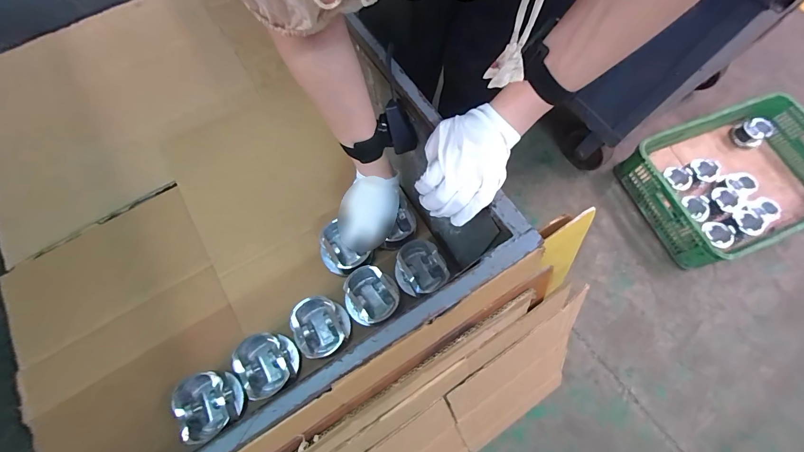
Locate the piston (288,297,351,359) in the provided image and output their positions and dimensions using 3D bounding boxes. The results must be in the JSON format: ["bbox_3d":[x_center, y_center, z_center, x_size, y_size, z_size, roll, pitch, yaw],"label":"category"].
[{"bbox_3d":[-0.136,0.168,0.565,0.096,0.048,0.089,0,66,0],"label":"piston"}]

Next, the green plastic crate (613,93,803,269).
[{"bbox_3d":[1.120,-0.158,1.149,0.674,0.153,0.435,-20,68,-9],"label":"green plastic crate"}]

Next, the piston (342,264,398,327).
[{"bbox_3d":[-0.054,0.119,0.580,0.087,0.056,0.092,0,70,-1],"label":"piston"}]

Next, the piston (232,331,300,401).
[{"bbox_3d":[-0.214,0.217,0.542,0.088,0.050,0.098,-8,68,-2],"label":"piston"}]

